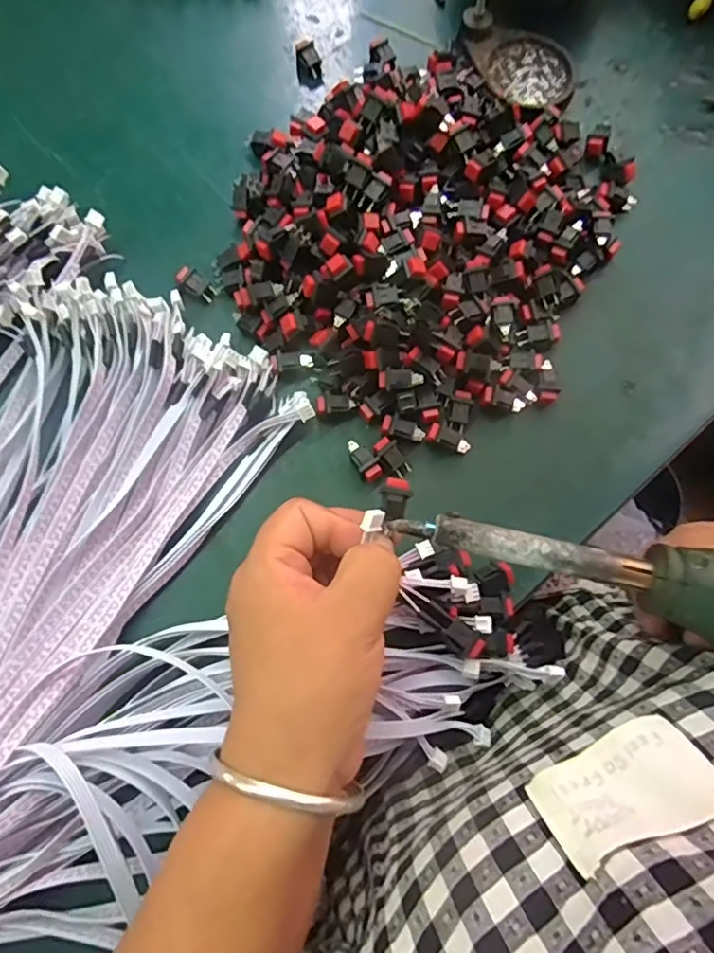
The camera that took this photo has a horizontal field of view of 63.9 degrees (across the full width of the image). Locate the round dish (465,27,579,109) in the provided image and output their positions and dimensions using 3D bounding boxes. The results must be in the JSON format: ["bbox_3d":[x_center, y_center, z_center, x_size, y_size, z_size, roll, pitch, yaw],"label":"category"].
[{"bbox_3d":[0.118,-0.289,0.403,0.076,0.011,0.056,40,80,6],"label":"round dish"}]

